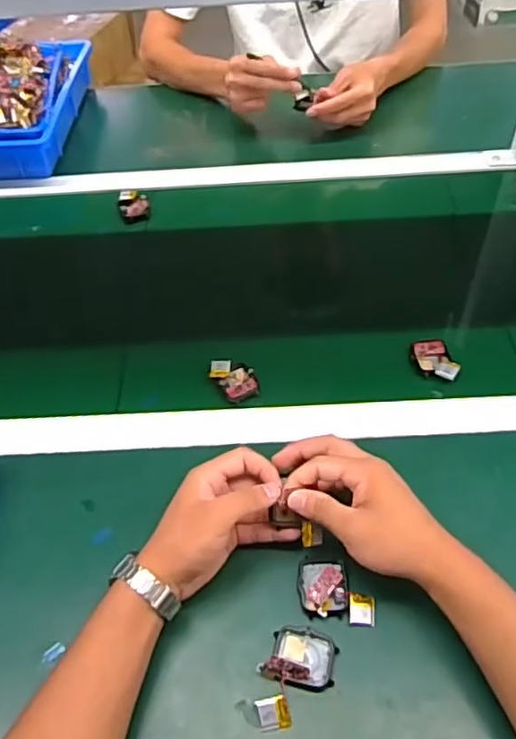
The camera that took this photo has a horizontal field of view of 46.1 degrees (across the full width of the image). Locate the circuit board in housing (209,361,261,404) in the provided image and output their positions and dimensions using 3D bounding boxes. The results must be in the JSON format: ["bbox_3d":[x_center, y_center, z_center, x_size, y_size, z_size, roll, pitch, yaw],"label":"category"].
[{"bbox_3d":[-0.024,0.011,0.618,0.043,0.011,0.053,-15,51,-8],"label":"circuit board in housing"}]

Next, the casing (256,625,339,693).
[{"bbox_3d":[0.031,0.212,0.451,0.052,0.015,0.040,10,52,12],"label":"casing"}]

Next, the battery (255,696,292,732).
[{"bbox_3d":[0.011,0.243,0.429,0.023,0.008,0.020,-13,51,-6],"label":"battery"}]

